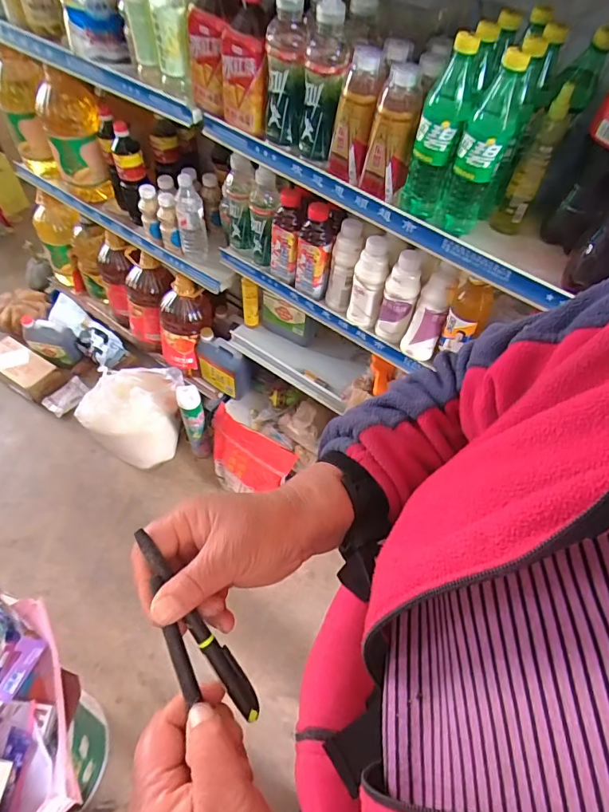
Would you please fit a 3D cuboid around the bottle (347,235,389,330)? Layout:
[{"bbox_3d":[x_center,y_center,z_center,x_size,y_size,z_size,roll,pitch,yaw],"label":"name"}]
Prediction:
[{"bbox_3d":[0.129,-0.242,0.937,0.065,0.186,0.052,11,55,4],"label":"bottle"}]

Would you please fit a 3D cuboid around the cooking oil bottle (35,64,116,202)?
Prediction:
[{"bbox_3d":[-0.641,-0.740,1.314,0.145,0.304,0.119,-22,59,-18],"label":"cooking oil bottle"}]

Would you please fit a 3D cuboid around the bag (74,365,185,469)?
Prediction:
[{"bbox_3d":[-0.502,0.033,1.480,0.209,0.270,0.319,40,62,22],"label":"bag"}]

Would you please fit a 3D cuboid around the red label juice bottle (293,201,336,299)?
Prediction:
[{"bbox_3d":[0.026,-0.331,0.981,0.075,0.188,0.080,19,56,9],"label":"red label juice bottle"}]

